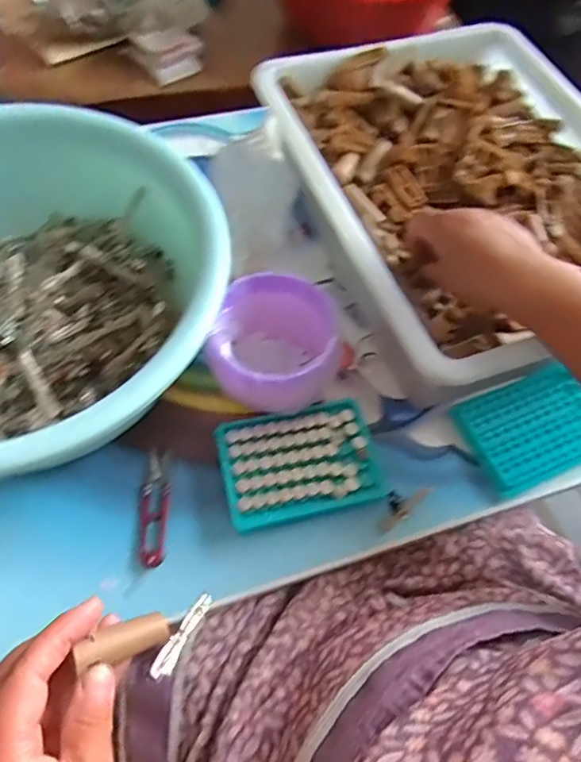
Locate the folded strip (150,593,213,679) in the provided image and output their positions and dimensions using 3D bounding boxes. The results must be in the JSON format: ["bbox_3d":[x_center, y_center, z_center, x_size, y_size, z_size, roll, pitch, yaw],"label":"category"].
[{"bbox_3d":[-0.066,0.158,0.340,0.012,0.006,0.059,25,38,12],"label":"folded strip"}]

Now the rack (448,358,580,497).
[{"bbox_3d":[0.227,0.040,0.510,0.126,0.017,0.097,-19,61,-15],"label":"rack"}]

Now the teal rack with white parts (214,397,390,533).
[{"bbox_3d":[0.008,0.069,0.477,0.132,0.021,0.095,-11,59,-10],"label":"teal rack with white parts"}]

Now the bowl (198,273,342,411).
[{"bbox_3d":[-0.015,-0.027,0.495,0.103,0.090,0.101,2,58,-3],"label":"bowl"}]

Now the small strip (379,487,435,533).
[{"bbox_3d":[0.097,0.106,0.475,0.060,0.008,0.024,-38,68,-24],"label":"small strip"}]

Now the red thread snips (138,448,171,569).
[{"bbox_3d":[-0.117,0.107,0.465,0.023,0.010,0.099,0,58,-4],"label":"red thread snips"}]

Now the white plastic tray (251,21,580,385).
[{"bbox_3d":[0.176,-0.199,0.534,0.312,0.066,0.406,-17,61,-14],"label":"white plastic tray"}]

